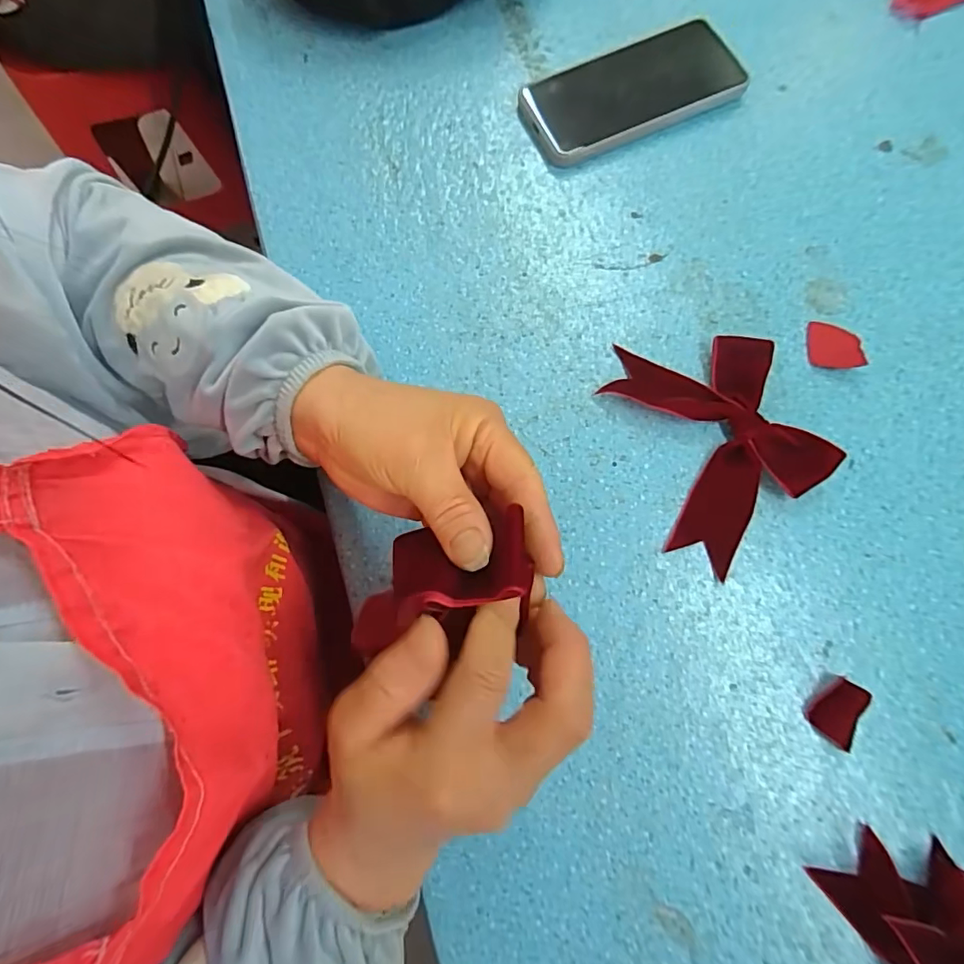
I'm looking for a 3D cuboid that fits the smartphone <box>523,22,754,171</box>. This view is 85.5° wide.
[{"bbox_3d":[0.113,-0.296,0.396,0.159,0.017,0.077,-21,76,-4],"label":"smartphone"}]

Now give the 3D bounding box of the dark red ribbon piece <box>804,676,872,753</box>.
[{"bbox_3d":[0.199,0.127,0.290,0.025,0.007,0.034,37,79,10],"label":"dark red ribbon piece"}]

